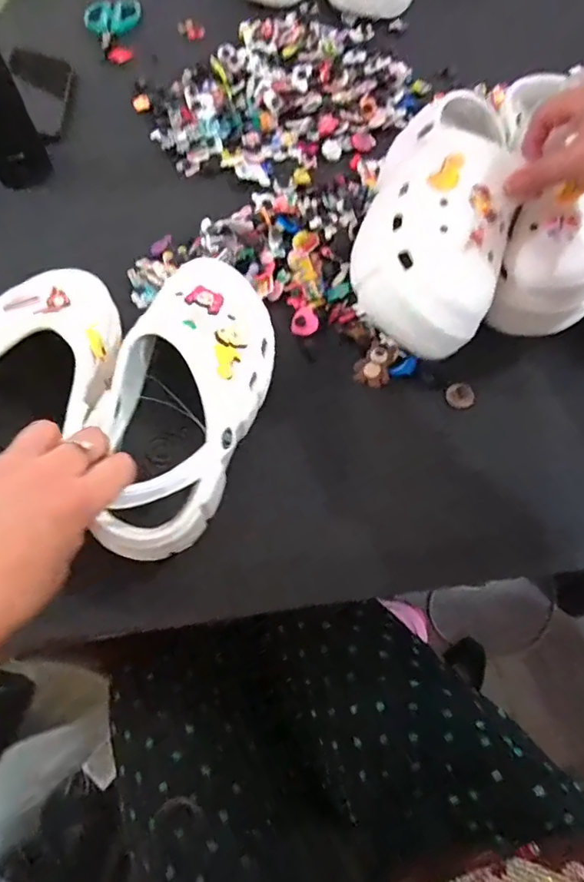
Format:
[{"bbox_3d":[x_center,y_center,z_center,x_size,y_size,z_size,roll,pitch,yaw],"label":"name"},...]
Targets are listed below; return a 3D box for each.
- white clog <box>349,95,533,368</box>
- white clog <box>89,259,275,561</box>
[{"bbox_3d":[0.123,-0.196,0.430,0.121,0.084,0.229,17,64,11],"label":"white clog"},{"bbox_3d":[-0.080,-0.036,0.389,0.101,0.096,0.242,10,71,7],"label":"white clog"}]

